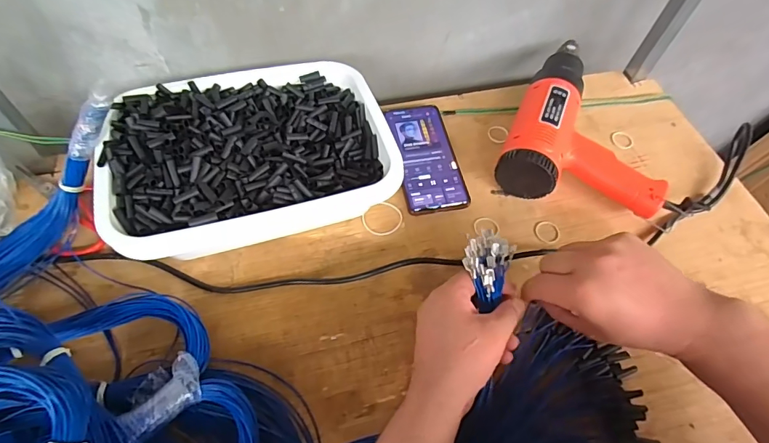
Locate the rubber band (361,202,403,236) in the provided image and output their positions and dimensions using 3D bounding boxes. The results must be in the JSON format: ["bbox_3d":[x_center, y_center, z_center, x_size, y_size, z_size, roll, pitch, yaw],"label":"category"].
[{"bbox_3d":[-0.001,-0.003,0.502,0.046,0.005,0.040,-32,65,-21],"label":"rubber band"}]

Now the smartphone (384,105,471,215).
[{"bbox_3d":[0.053,-0.083,0.549,0.076,0.016,0.162,-8,59,-8],"label":"smartphone"}]

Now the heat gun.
[{"bbox_3d":[0.269,-0.124,0.553,0.185,0.072,0.268,23,60,11],"label":"heat gun"}]

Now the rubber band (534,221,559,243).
[{"bbox_3d":[0.192,0.011,0.505,0.028,0.004,0.030,1,58,-2],"label":"rubber band"}]

